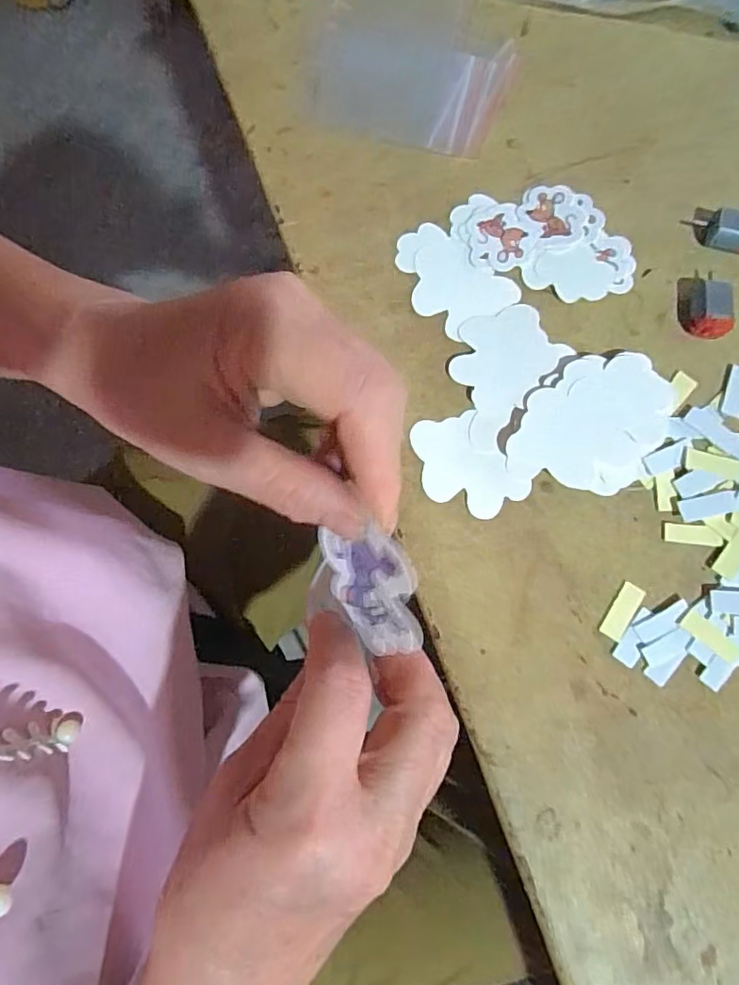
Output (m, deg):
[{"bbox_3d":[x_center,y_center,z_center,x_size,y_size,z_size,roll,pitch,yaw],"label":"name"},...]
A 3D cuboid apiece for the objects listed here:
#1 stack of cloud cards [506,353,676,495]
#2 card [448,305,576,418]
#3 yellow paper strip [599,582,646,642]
[{"bbox_3d":[0.115,-0.037,0.279,0.066,0.007,0.080,26,79,7],"label":"stack of cloud cards"},{"bbox_3d":[0.072,-0.074,0.290,0.058,0.004,0.053,-35,78,-7],"label":"card"},{"bbox_3d":[0.121,0.057,0.261,0.010,0.004,0.028,33,80,8],"label":"yellow paper strip"}]

